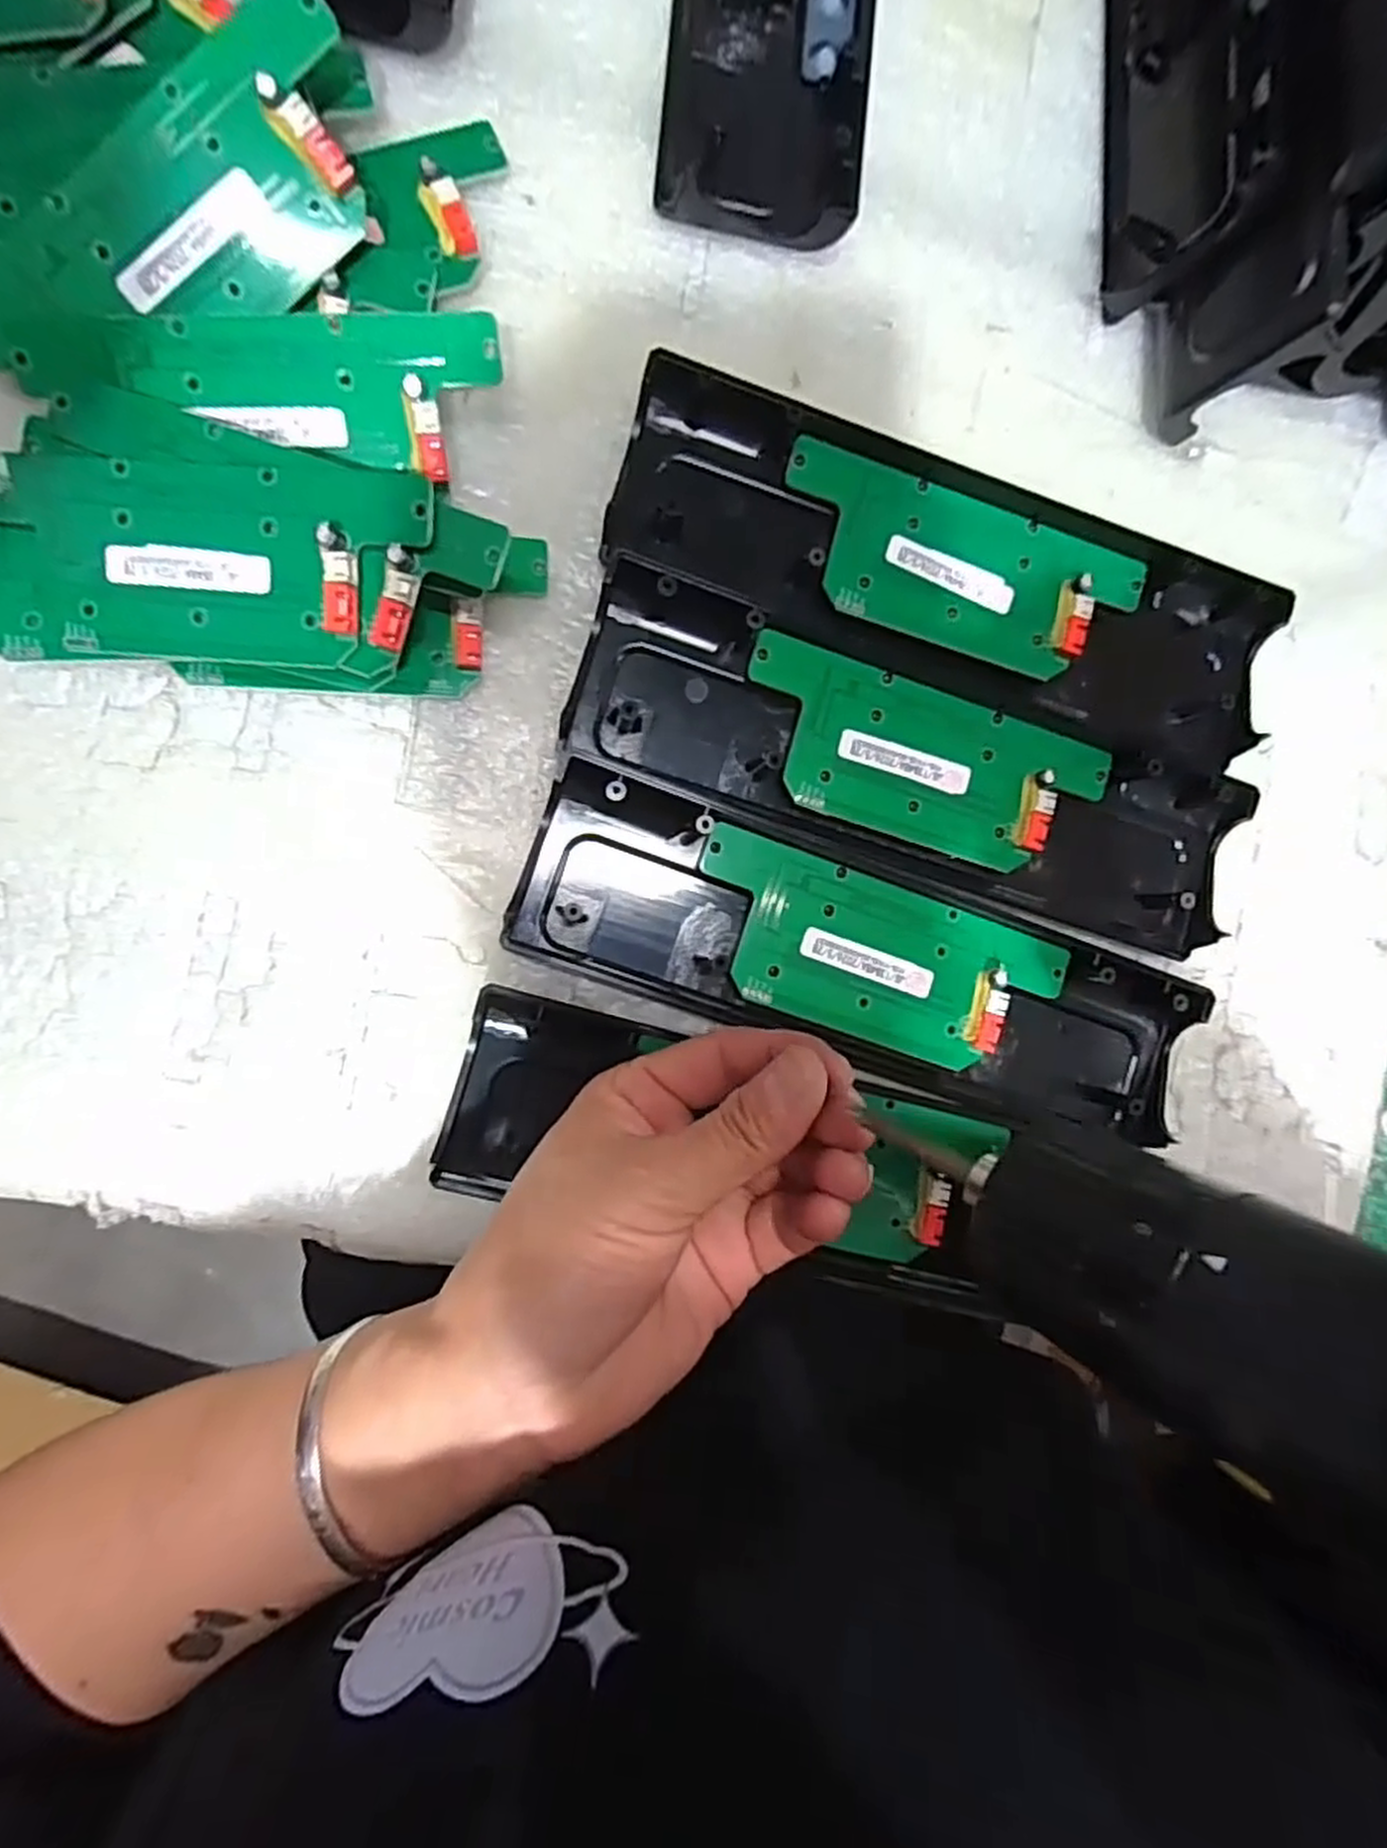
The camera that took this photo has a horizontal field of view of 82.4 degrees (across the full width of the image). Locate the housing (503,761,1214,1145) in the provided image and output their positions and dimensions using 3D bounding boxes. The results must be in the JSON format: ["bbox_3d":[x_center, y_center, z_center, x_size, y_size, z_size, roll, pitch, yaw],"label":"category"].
[{"bbox_3d":[0.063,0.015,0.279,0.244,0.018,0.066,19,88,-9],"label":"housing"}]

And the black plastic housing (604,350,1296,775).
[{"bbox_3d":[0.097,-0.127,0.283,0.245,0.022,0.084,16,88,-9],"label":"black plastic housing"}]

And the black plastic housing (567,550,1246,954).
[{"bbox_3d":[0.083,-0.057,0.282,0.247,0.018,0.069,17,88,-9],"label":"black plastic housing"}]

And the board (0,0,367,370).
[{"bbox_3d":[-0.148,-0.201,0.229,0.134,0.010,0.053,-38,108,3],"label":"board"}]

